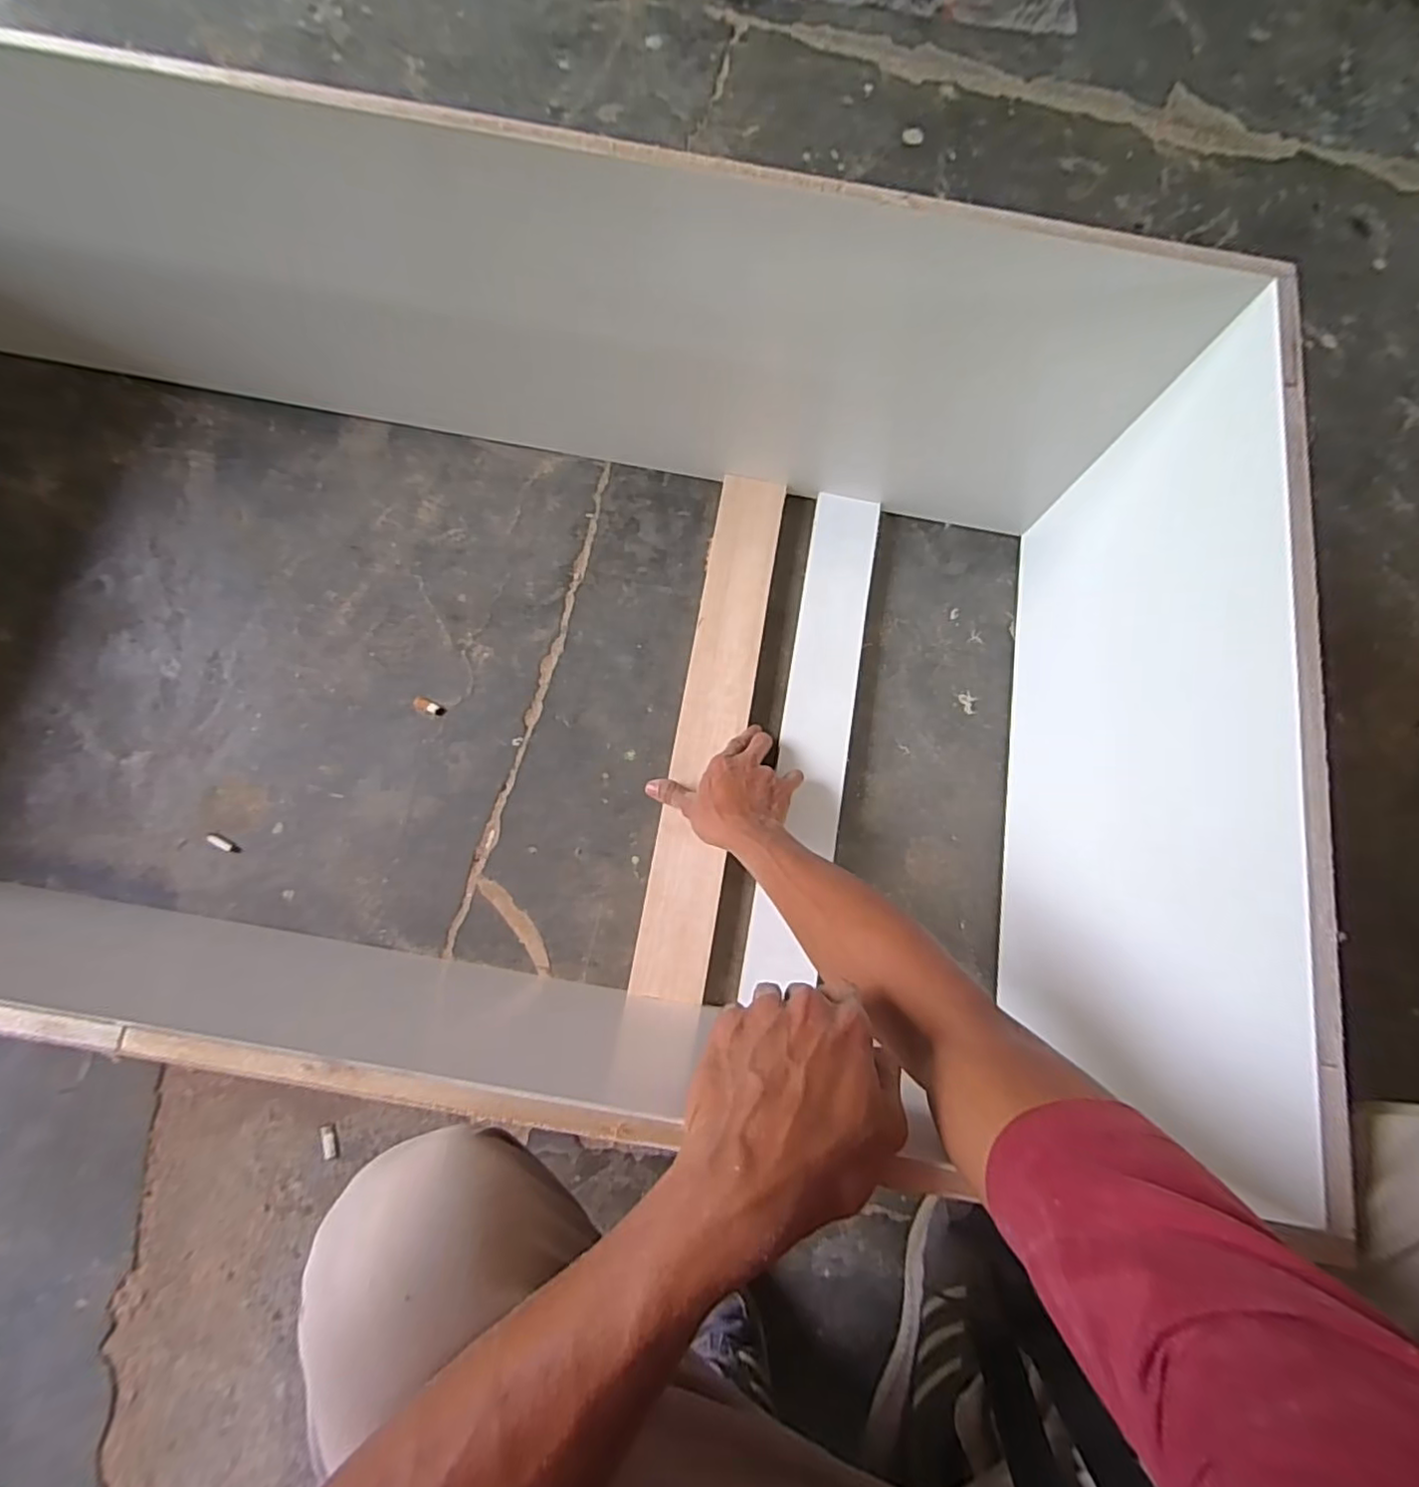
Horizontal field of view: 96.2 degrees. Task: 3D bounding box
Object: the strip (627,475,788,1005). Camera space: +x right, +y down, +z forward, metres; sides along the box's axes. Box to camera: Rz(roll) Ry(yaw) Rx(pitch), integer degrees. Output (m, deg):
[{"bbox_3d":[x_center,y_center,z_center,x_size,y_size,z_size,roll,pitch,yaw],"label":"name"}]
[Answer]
[{"bbox_3d":[0.007,-0.027,0.687,0.076,0.014,0.571,11,77,-3],"label":"strip"}]

